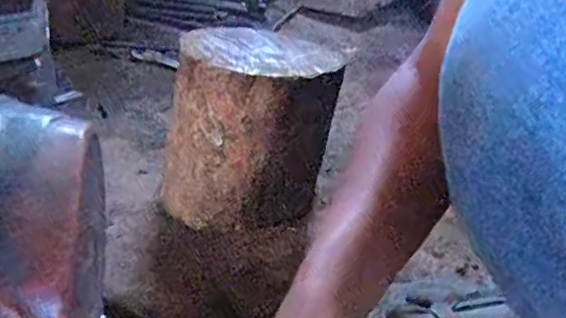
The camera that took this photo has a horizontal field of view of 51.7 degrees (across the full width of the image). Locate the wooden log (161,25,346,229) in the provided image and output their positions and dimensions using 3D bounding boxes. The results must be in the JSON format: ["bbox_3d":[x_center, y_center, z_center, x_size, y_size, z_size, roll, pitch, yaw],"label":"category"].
[{"bbox_3d":[-0.038,-0.036,0.711,0.185,0.198,0.173,8,27,2],"label":"wooden log"}]

